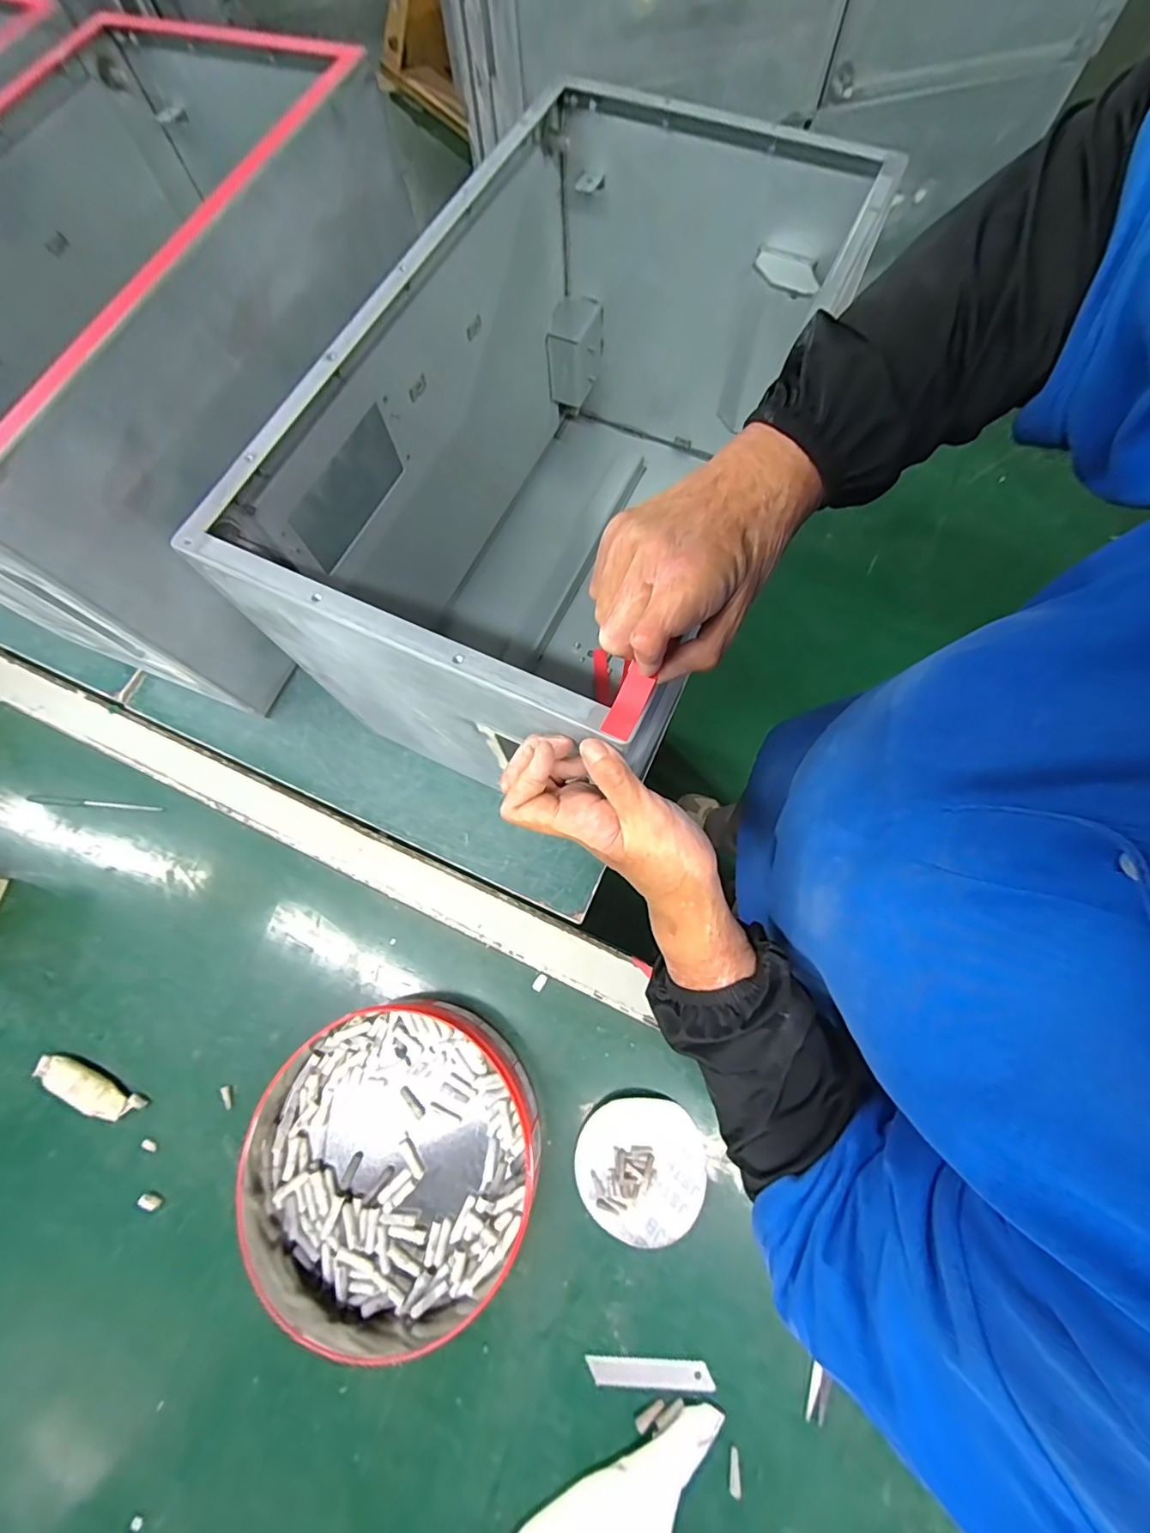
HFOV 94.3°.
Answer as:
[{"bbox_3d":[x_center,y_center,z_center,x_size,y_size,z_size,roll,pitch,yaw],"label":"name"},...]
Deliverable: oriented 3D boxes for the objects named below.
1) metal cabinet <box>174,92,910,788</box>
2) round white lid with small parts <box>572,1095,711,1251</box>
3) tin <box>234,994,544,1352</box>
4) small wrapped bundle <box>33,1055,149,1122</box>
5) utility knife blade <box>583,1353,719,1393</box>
[{"bbox_3d":[0.008,-0.265,0.513,0.287,0.351,0.558,25,72,7],"label":"metal cabinet"},{"bbox_3d":[0.062,0.379,0.503,0.119,0.018,0.113,-1,73,2],"label":"round white lid with small parts"},{"bbox_3d":[-0.172,0.371,0.490,0.276,0.055,0.267,-1,73,2],"label":"tin"},{"bbox_3d":[-0.483,0.321,0.529,0.104,0.022,0.030,24,75,9],"label":"small wrapped bundle"},{"bbox_3d":[0.067,0.533,0.469,0.108,0.004,0.021,4,63,-2],"label":"utility knife blade"}]

